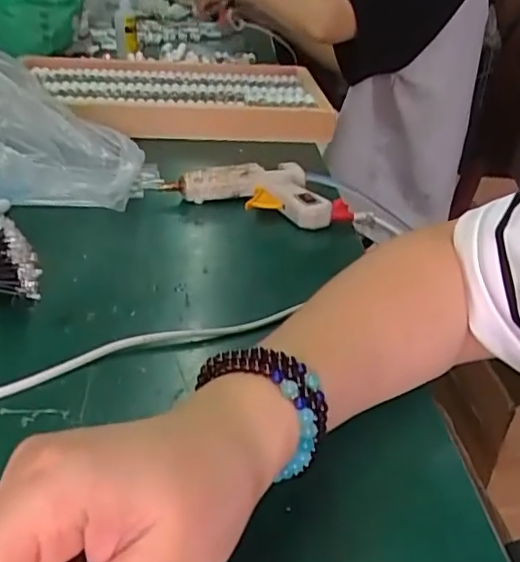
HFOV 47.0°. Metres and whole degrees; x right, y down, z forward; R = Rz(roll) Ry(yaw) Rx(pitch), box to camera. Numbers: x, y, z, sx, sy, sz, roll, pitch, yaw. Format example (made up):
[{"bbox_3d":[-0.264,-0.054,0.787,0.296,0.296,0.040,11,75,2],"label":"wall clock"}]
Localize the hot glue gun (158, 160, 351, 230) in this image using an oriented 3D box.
[{"bbox_3d":[0.002,-0.082,0.565,0.177,0.042,0.086,13,29,15],"label":"hot glue gun"}]

